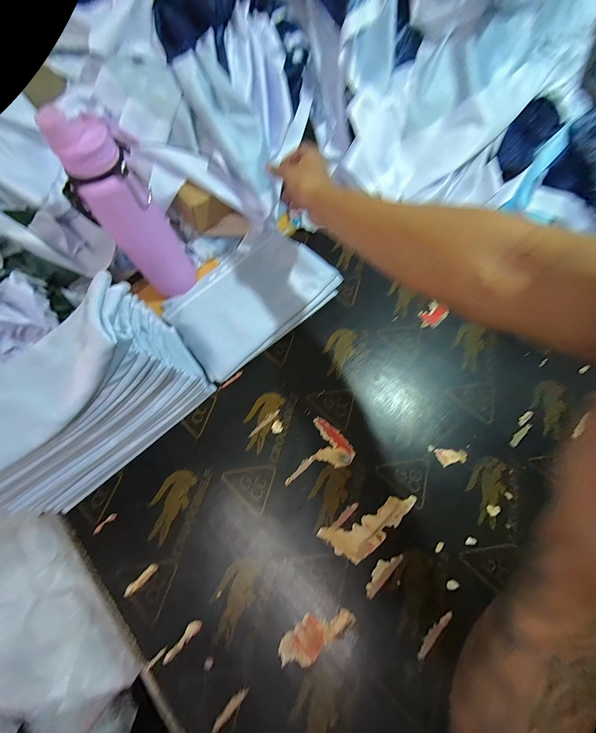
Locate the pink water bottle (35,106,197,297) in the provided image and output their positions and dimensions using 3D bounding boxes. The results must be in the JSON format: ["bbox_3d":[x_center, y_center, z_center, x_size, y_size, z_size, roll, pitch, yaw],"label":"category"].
[{"bbox_3d":[-0.262,-0.229,0.443,0.099,0.271,0.077,-20,70,-8],"label":"pink water bottle"}]

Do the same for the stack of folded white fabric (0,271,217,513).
[{"bbox_3d":[-0.305,0.036,0.365,0.295,0.238,0.160,-40,74,-15],"label":"stack of folded white fabric"}]

